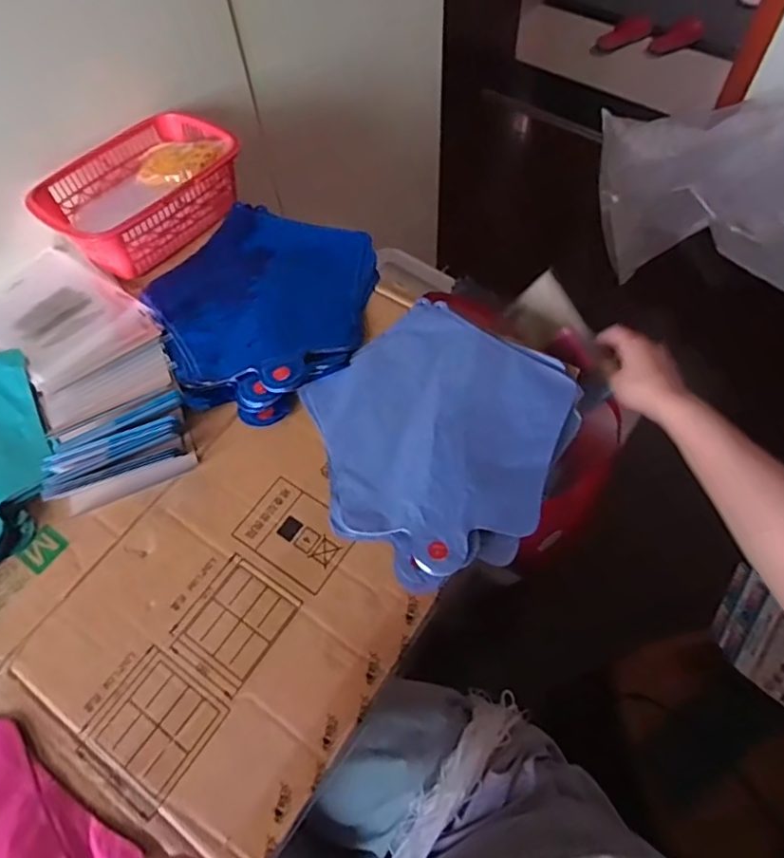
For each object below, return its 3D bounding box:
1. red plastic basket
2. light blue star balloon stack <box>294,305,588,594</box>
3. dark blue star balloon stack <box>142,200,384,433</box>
[{"bbox_3d":[-0.281,-0.266,0.658,0.143,0.067,0.211,35,67,20],"label":"red plastic basket"},{"bbox_3d":[0.045,-0.001,0.519,0.237,0.015,0.226,-37,65,-17],"label":"light blue star balloon stack"},{"bbox_3d":[-0.136,-0.136,0.616,0.246,0.043,0.252,34,67,20],"label":"dark blue star balloon stack"}]

